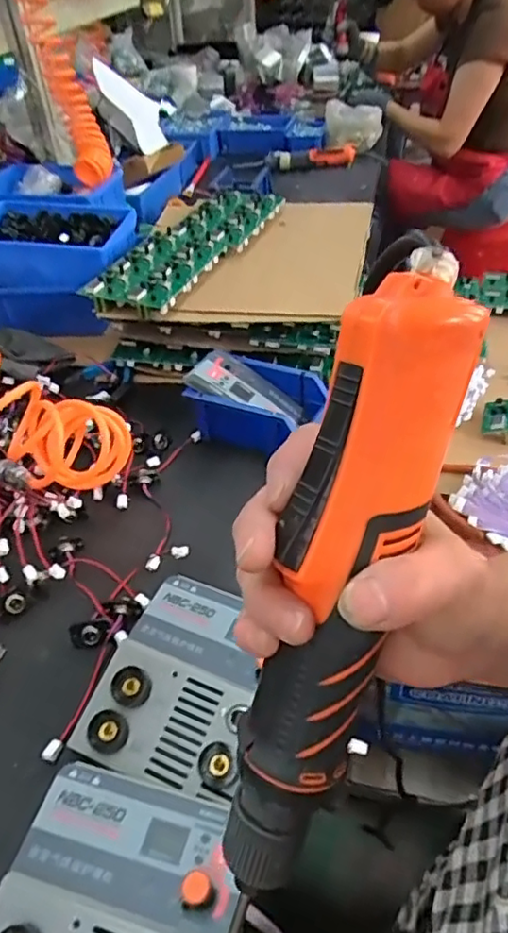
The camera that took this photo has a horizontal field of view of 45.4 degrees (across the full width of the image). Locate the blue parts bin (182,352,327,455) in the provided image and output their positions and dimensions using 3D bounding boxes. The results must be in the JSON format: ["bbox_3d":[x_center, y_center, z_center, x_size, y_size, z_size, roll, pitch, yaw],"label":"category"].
[{"bbox_3d":[0.009,-0.075,0.756,0.150,0.074,0.119,19,48,22],"label":"blue parts bin"}]

